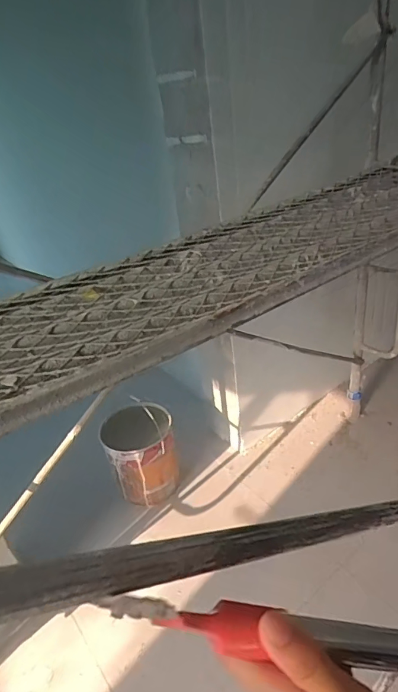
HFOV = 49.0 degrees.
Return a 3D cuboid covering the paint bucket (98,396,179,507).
[{"bbox_3d":[-0.238,0.454,1.845,0.277,0.400,0.268,-6,31,4],"label":"paint bucket"}]

